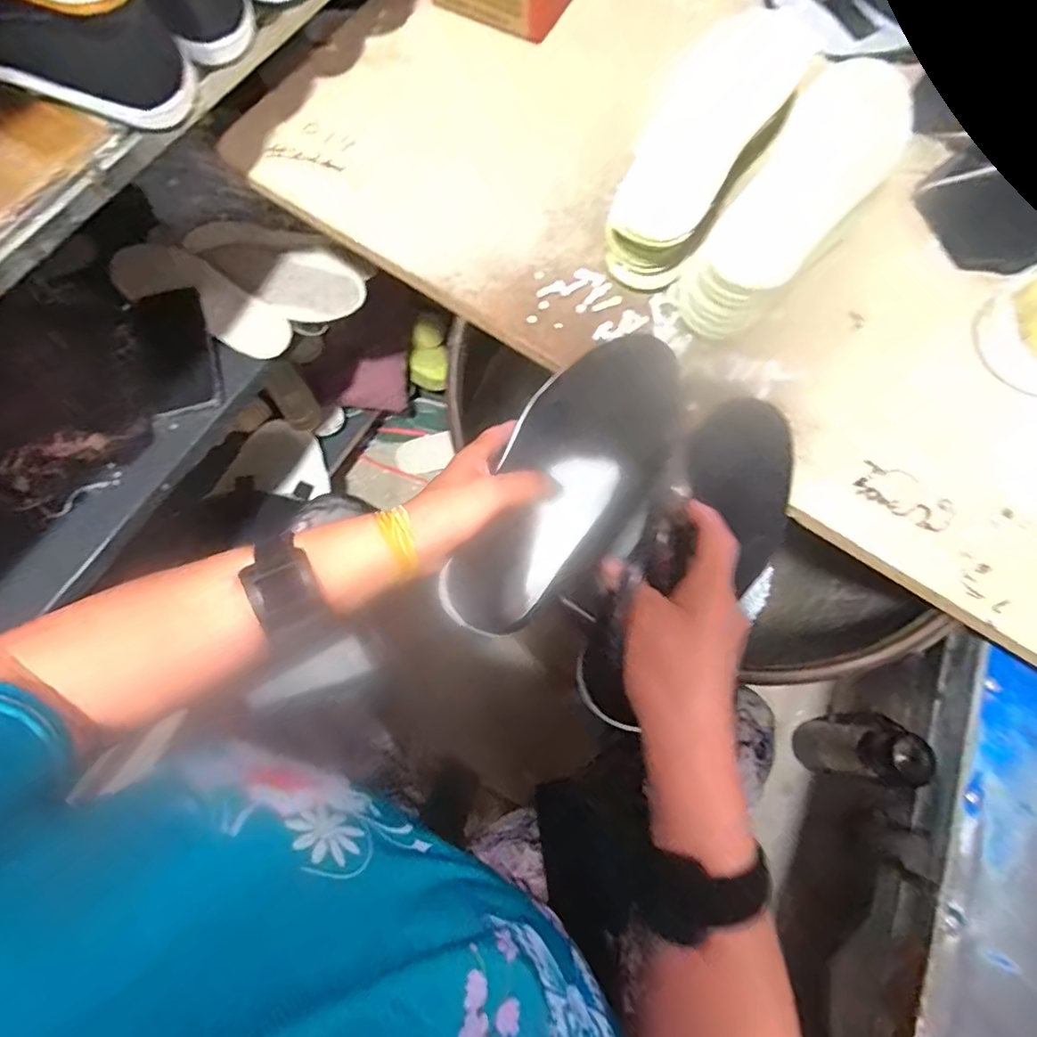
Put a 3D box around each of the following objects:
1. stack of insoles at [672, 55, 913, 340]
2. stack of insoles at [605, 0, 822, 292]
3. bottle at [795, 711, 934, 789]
[{"bbox_3d":[0.236,-0.267,0.473,0.084,0.067,0.265,37,74,10],"label":"stack of insoles"},{"bbox_3d":[0.160,-0.326,0.492,0.099,0.072,0.265,29,73,7],"label":"stack of insoles"},{"bbox_3d":[0.509,0.340,0.847,0.082,0.241,0.081,1,72,-2],"label":"bottle"}]

